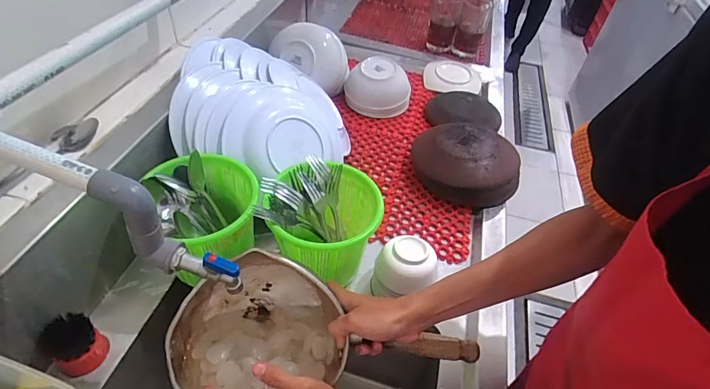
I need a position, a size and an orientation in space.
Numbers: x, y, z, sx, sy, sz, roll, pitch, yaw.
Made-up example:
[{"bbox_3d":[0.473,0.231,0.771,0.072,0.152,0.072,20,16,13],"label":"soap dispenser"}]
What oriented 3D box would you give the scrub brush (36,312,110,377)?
[{"bbox_3d":[-0.341,0.180,0.496,0.049,0.068,0.054,23,48,14],"label":"scrub brush"}]

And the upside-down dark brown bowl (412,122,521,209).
[{"bbox_3d":[0.206,-0.061,0.774,0.186,0.086,0.158,15,46,7],"label":"upside-down dark brown bowl"}]

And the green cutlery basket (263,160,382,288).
[{"bbox_3d":[-0.043,0.052,0.594,0.146,0.143,0.161,5,46,-3],"label":"green cutlery basket"}]

